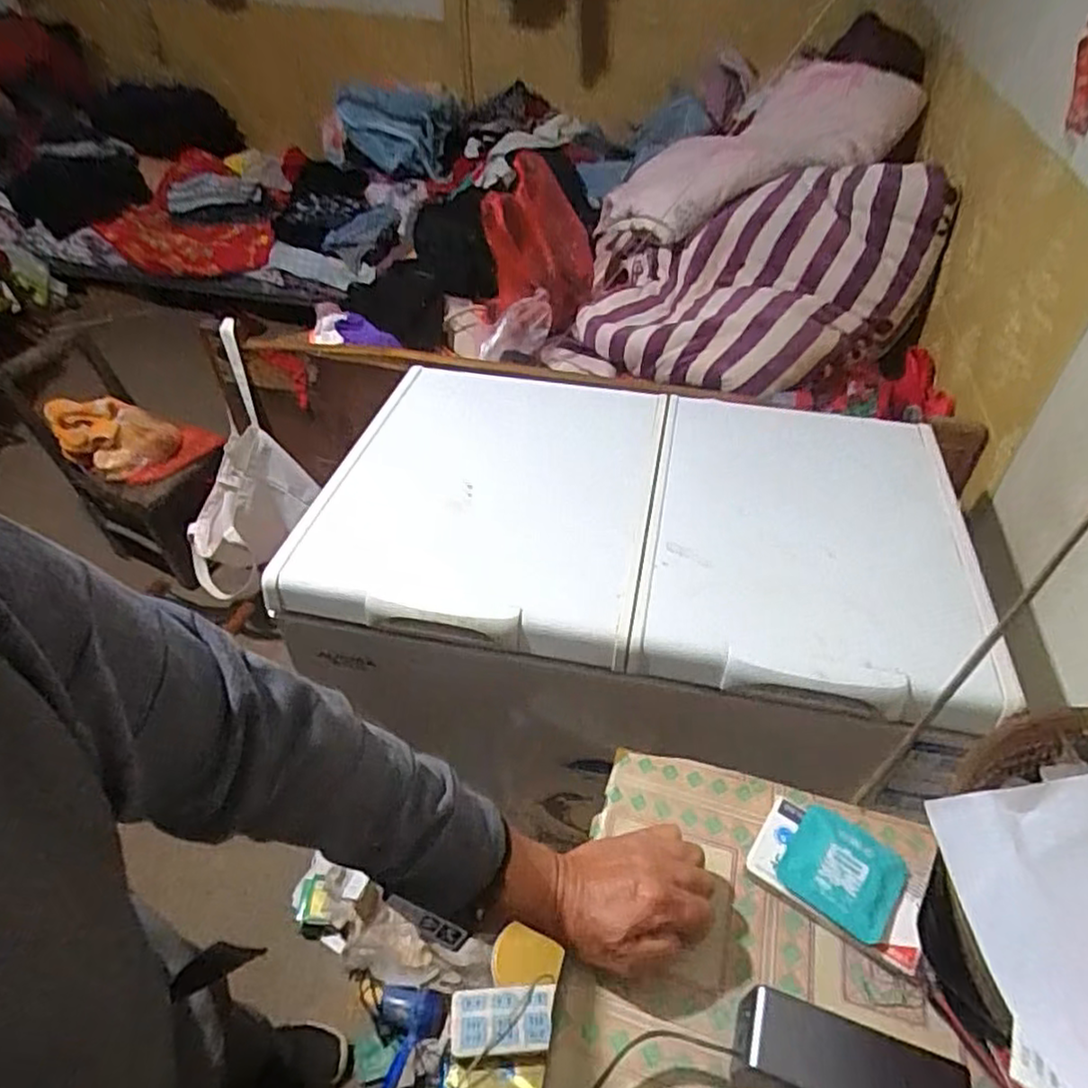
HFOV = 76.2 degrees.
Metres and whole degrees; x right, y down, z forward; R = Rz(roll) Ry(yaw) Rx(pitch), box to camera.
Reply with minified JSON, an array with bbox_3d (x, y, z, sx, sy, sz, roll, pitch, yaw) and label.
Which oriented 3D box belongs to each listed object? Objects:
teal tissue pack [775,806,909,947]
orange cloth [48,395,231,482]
[{"bbox_3d":[0.228,0.246,0.527,0.081,0.011,0.082,28,51,26],"label":"teal tissue pack"},{"bbox_3d":[-0.989,-0.244,1.671,0.363,0.077,0.202,6,74,-26],"label":"orange cloth"}]

